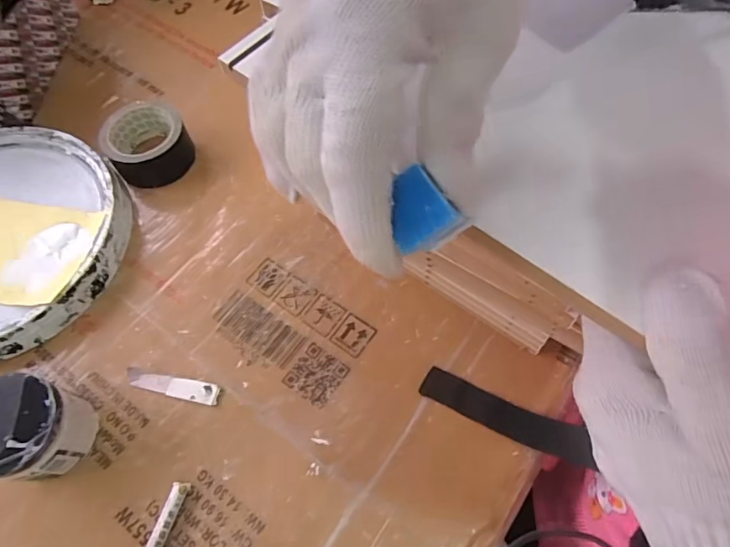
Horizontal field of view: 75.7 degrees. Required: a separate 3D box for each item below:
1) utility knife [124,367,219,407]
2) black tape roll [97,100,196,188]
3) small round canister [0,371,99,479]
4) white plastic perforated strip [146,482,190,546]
[{"bbox_3d":[-0.192,0.113,0.469,0.096,0.004,0.021,9,63,4],"label":"utility knife"},{"bbox_3d":[-0.268,-0.160,0.580,0.096,0.050,0.100,-36,68,-17],"label":"black tape roll"},{"bbox_3d":[-0.297,0.139,0.417,0.079,0.080,0.080,0,63,0],"label":"small round canister"},{"bbox_3d":[-0.173,0.215,0.408,0.015,0.015,0.062,15,64,7],"label":"white plastic perforated strip"}]

